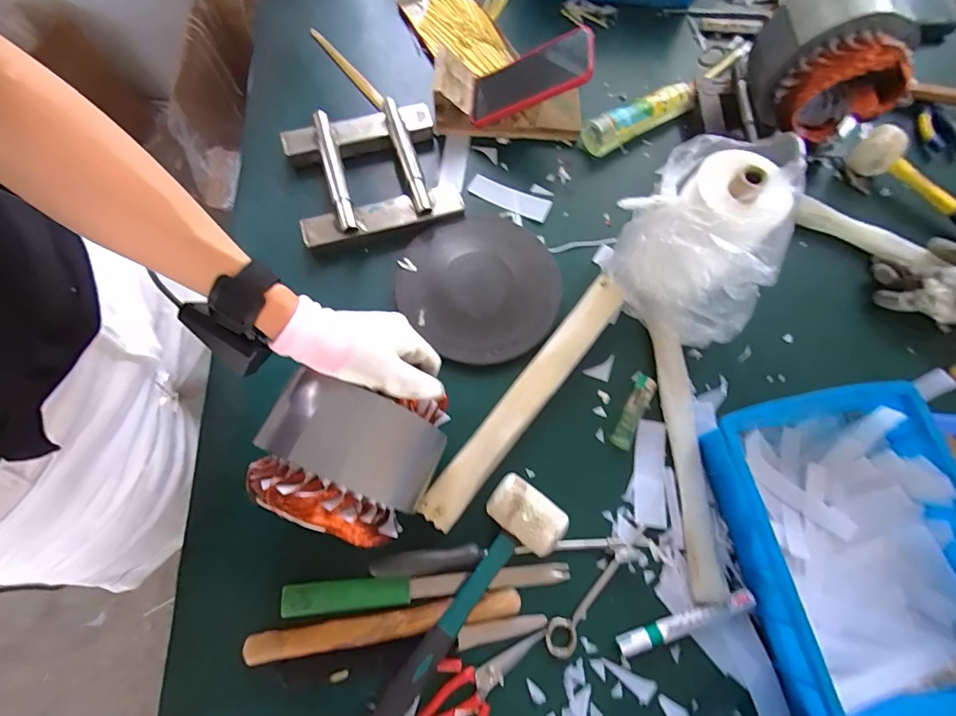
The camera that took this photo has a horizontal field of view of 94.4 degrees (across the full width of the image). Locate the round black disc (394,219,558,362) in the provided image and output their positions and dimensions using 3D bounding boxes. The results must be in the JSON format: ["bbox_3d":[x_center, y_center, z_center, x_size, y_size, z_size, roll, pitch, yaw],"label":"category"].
[{"bbox_3d":[0.005,-0.090,0.534,0.187,0.015,0.187,1,71,-2],"label":"round black disc"}]

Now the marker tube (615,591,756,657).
[{"bbox_3d":[0.201,0.255,0.428,0.141,0.013,0.017,-15,72,-7],"label":"marker tube"}]

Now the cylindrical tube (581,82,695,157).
[{"bbox_3d":[0.230,-0.343,0.625,0.187,0.038,0.045,-31,74,-12],"label":"cylindrical tube"}]

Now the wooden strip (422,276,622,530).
[{"bbox_3d":[0.057,0.039,0.480,0.040,0.026,0.327,37,73,11],"label":"wooden strip"}]

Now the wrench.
[{"bbox_3d":[0.108,0.233,0.433,0.029,0.009,0.121,38,74,11],"label":"wrench"}]

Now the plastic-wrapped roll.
[{"bbox_3d":[0.242,-0.124,0.474,0.159,0.167,0.164,-43,77,-15],"label":"plastic-wrapped roll"}]

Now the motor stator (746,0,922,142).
[{"bbox_3d":[0.423,-0.364,0.536,0.136,0.141,0.157,0,71,-2],"label":"motor stator"}]

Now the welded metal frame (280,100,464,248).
[{"bbox_3d":[-0.138,-0.238,0.565,0.195,0.044,0.182,-17,72,-8],"label":"welded metal frame"}]

